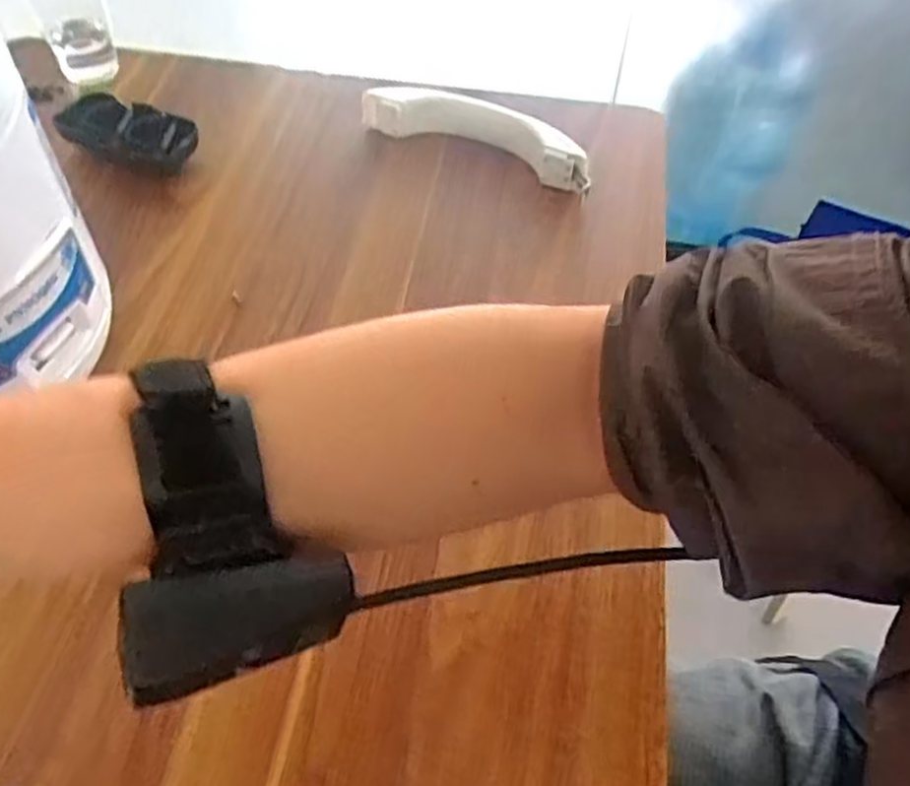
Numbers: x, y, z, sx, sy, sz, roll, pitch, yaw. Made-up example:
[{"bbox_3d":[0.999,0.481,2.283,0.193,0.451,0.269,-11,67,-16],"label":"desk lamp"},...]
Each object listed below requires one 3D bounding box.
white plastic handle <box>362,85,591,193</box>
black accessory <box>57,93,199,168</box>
[{"bbox_3d":[0.019,-0.215,0.635,0.210,0.033,0.039,27,57,18],"label":"white plastic handle"},{"bbox_3d":[-0.263,-0.212,0.627,0.122,0.024,0.055,19,54,13],"label":"black accessory"}]

